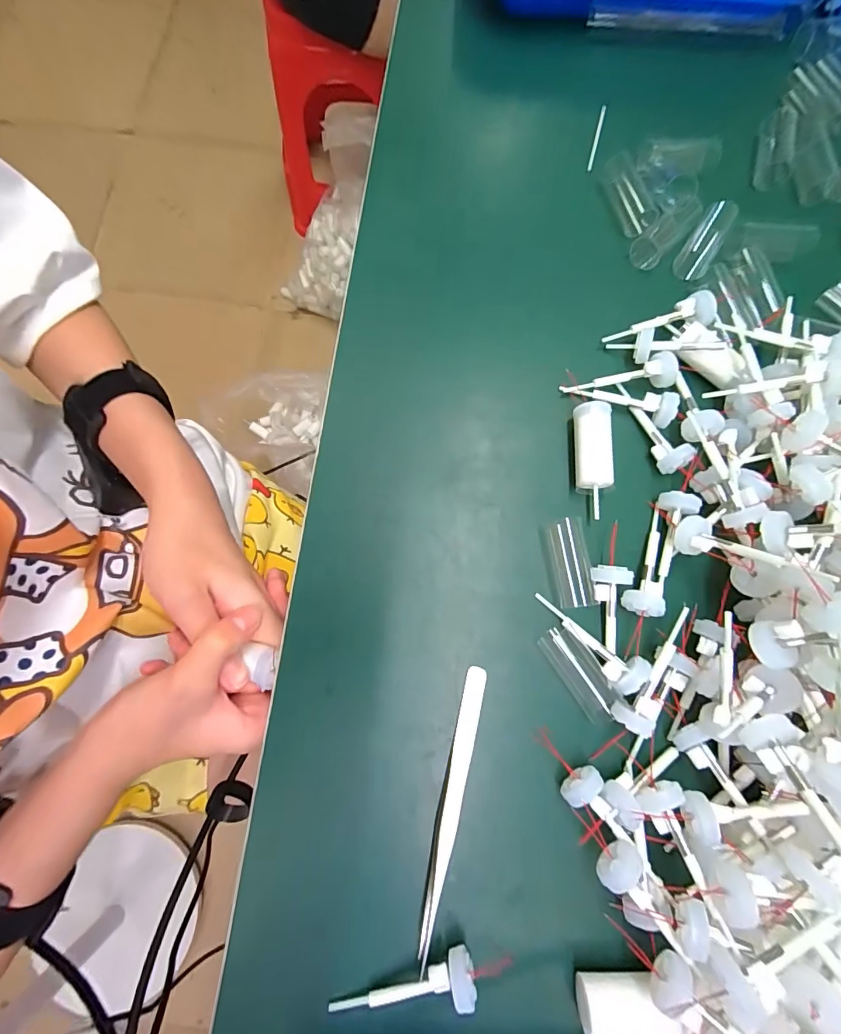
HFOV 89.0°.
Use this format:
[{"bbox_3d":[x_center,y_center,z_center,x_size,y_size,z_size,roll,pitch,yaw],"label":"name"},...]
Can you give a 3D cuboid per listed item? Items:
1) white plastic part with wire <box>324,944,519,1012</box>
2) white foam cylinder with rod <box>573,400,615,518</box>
[{"bbox_3d":[0.000,0.212,0.195,0.085,0.019,0.016,-11,78,-1],"label":"white plastic part with wire"},{"bbox_3d":[0.100,-0.034,0.251,0.021,0.020,0.062,-1,78,1],"label":"white foam cylinder with rod"}]

